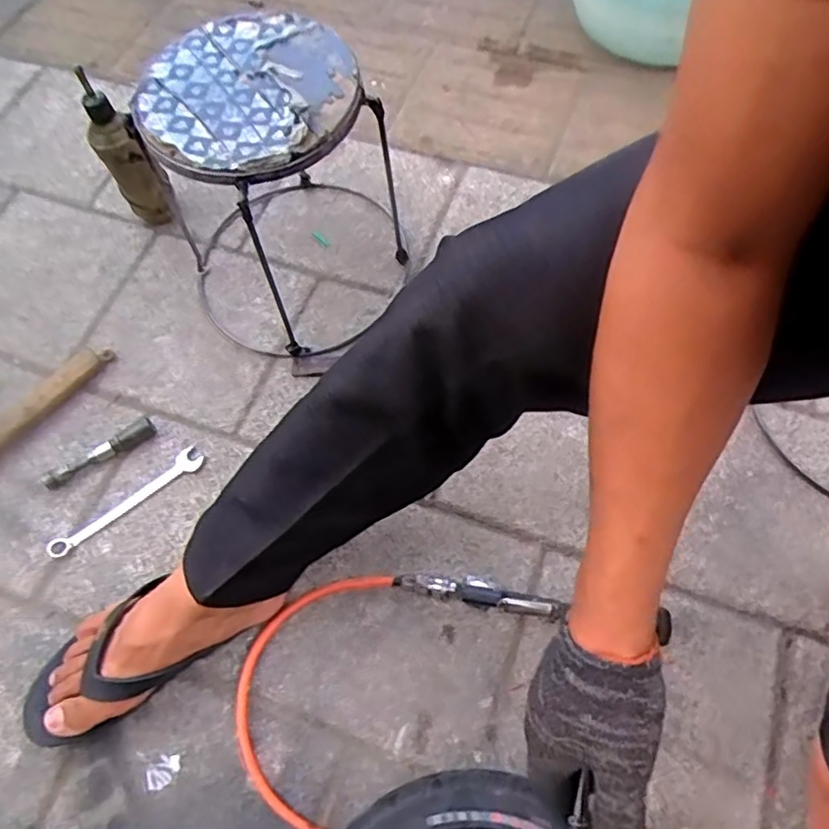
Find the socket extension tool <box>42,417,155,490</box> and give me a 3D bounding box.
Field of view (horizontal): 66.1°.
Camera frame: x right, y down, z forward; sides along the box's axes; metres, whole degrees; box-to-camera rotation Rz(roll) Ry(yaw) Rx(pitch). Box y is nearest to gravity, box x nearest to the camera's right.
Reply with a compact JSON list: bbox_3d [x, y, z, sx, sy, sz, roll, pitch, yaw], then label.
[{"bbox_3d":[-0.372,0.046,0.753,0.132,0.023,0.024,-33,67,-12],"label":"socket extension tool"}]

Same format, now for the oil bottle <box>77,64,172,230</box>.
[{"bbox_3d":[-0.361,-0.318,0.815,0.062,0.204,0.056,-29,66,-10],"label":"oil bottle"}]

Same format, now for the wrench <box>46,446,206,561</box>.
[{"bbox_3d":[-0.330,0.099,0.732,0.188,0.011,0.028,-36,68,-13],"label":"wrench"}]

